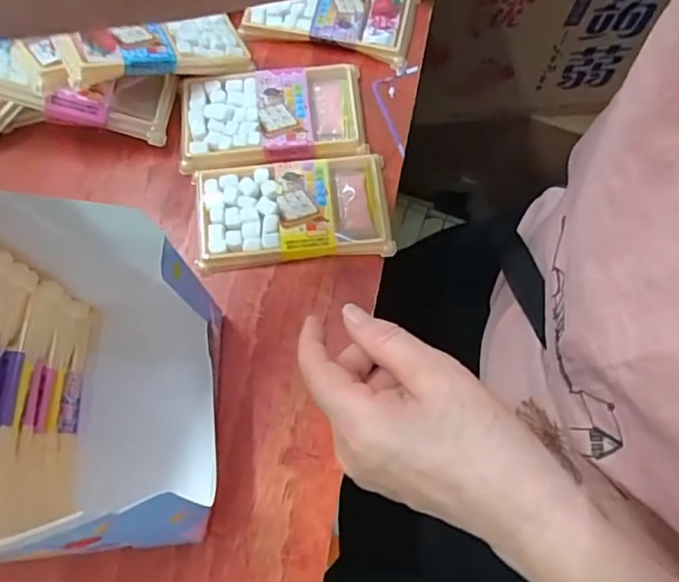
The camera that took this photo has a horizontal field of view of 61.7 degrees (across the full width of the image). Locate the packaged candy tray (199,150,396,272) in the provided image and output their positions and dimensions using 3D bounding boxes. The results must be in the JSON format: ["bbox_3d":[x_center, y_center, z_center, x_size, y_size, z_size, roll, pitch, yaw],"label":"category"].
[{"bbox_3d":[-0.032,-0.058,0.403,0.134,0.018,0.074,-6,72,-3],"label":"packaged candy tray"}]

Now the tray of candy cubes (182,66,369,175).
[{"bbox_3d":[-0.051,-0.132,0.430,0.136,0.017,0.079,-6,72,-3],"label":"tray of candy cubes"}]

